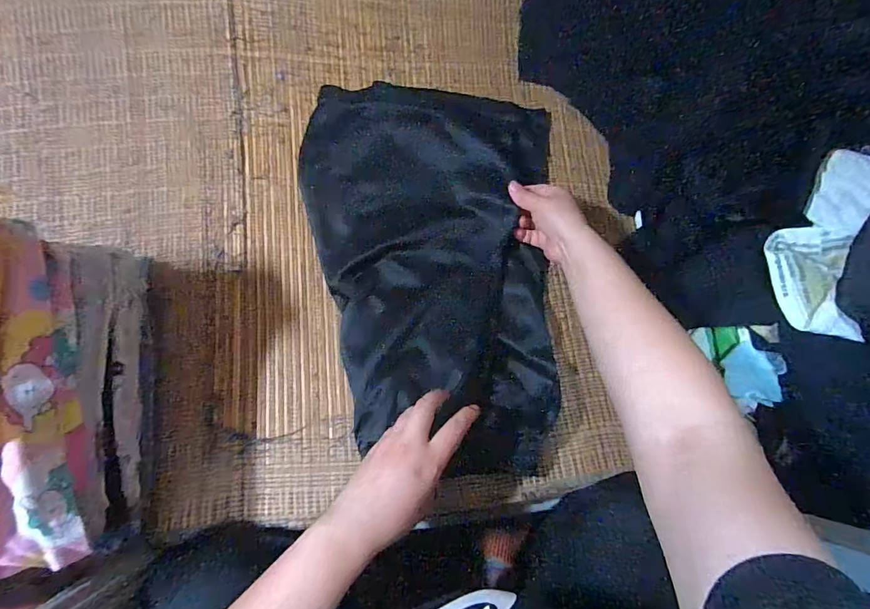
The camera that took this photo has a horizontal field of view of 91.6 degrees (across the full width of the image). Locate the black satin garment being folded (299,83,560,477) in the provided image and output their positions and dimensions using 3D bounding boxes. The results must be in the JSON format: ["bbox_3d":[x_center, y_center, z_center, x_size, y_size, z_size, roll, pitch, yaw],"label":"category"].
[{"bbox_3d":[-0.008,-0.051,0.483,0.291,0.023,0.443,5,75,-7],"label":"black satin garment being folded"}]

